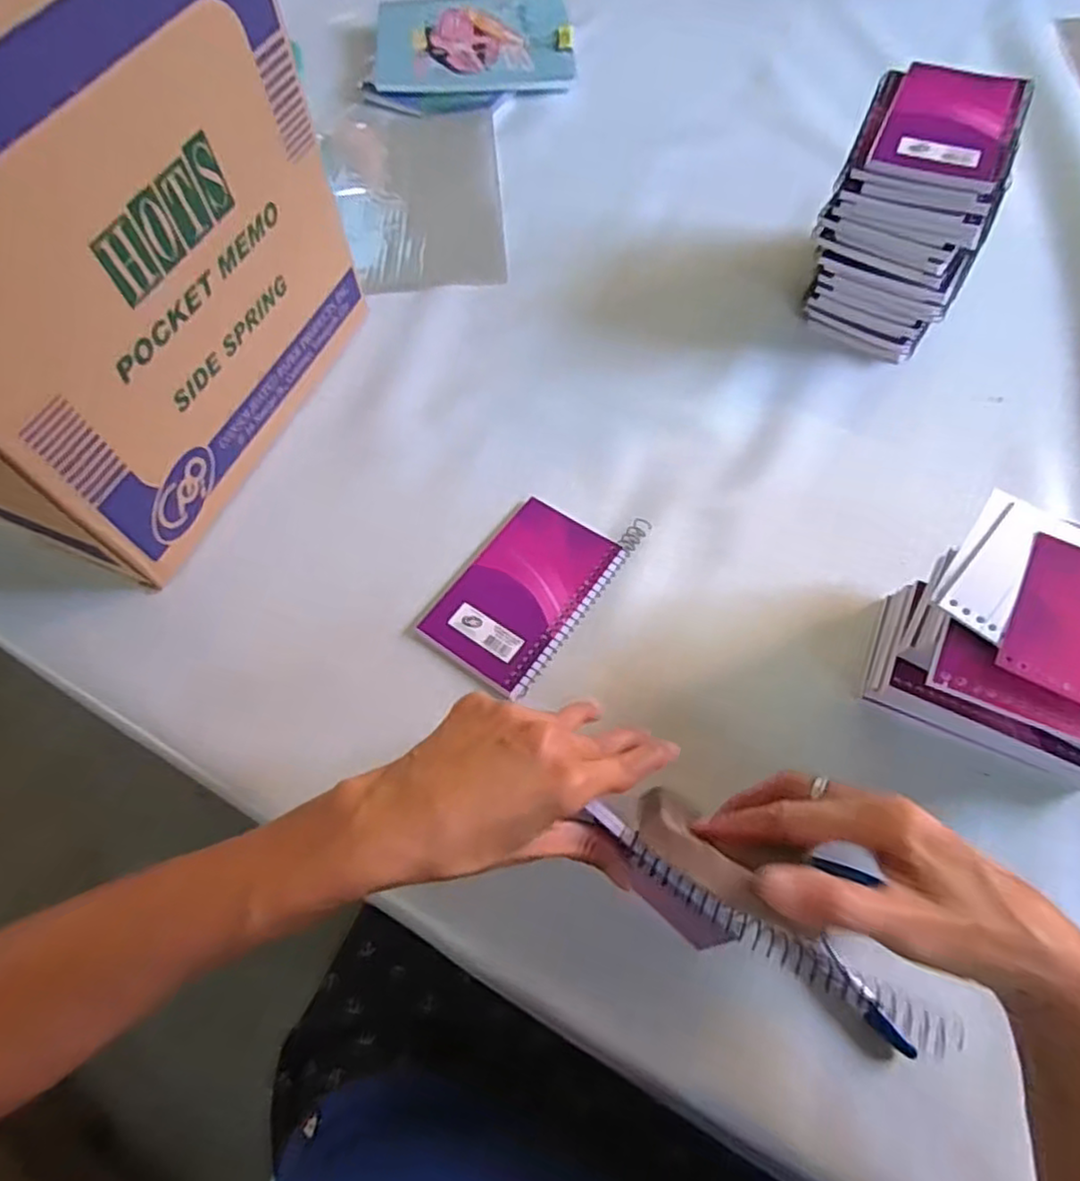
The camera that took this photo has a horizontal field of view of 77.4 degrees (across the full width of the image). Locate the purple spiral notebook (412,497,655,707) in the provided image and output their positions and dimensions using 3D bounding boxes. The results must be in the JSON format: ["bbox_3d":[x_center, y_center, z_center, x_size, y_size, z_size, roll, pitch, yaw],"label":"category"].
[{"bbox_3d":[-0.005,-0.005,0.461,0.085,0.010,0.147,31,68,18],"label":"purple spiral notebook"}]

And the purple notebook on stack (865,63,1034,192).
[{"bbox_3d":[0.284,-0.322,0.465,0.085,0.009,0.126,23,65,13],"label":"purple notebook on stack"}]

